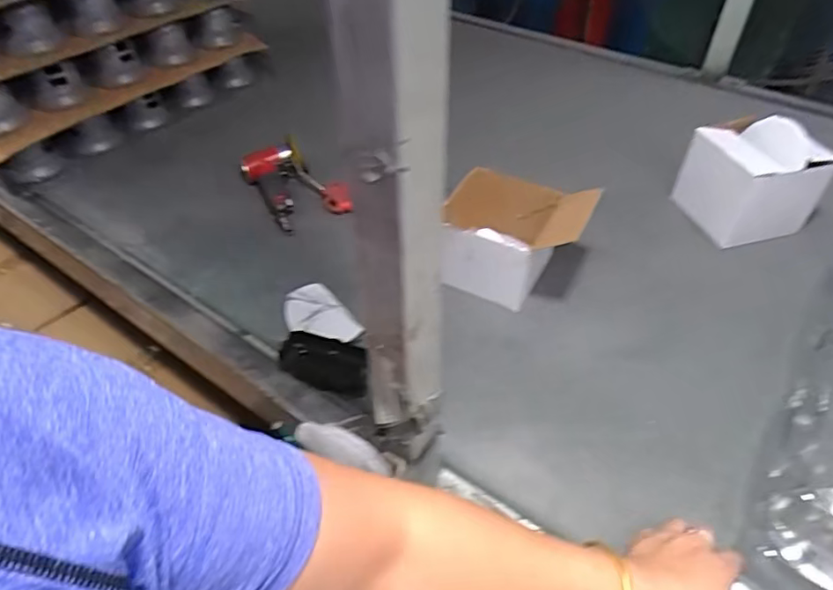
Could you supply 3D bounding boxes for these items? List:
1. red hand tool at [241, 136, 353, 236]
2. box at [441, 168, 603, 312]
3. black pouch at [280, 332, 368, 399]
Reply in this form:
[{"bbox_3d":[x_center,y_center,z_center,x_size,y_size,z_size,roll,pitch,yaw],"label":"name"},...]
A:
[{"bbox_3d":[-0.191,-0.182,0.890,0.124,0.045,0.216,-24,50,-23],"label":"red hand tool"},{"bbox_3d":[0.125,-0.071,0.713,0.163,0.125,0.136,12,46,11],"label":"box"},{"bbox_3d":[-0.102,0.079,0.643,0.107,0.017,0.058,11,46,10],"label":"black pouch"}]

